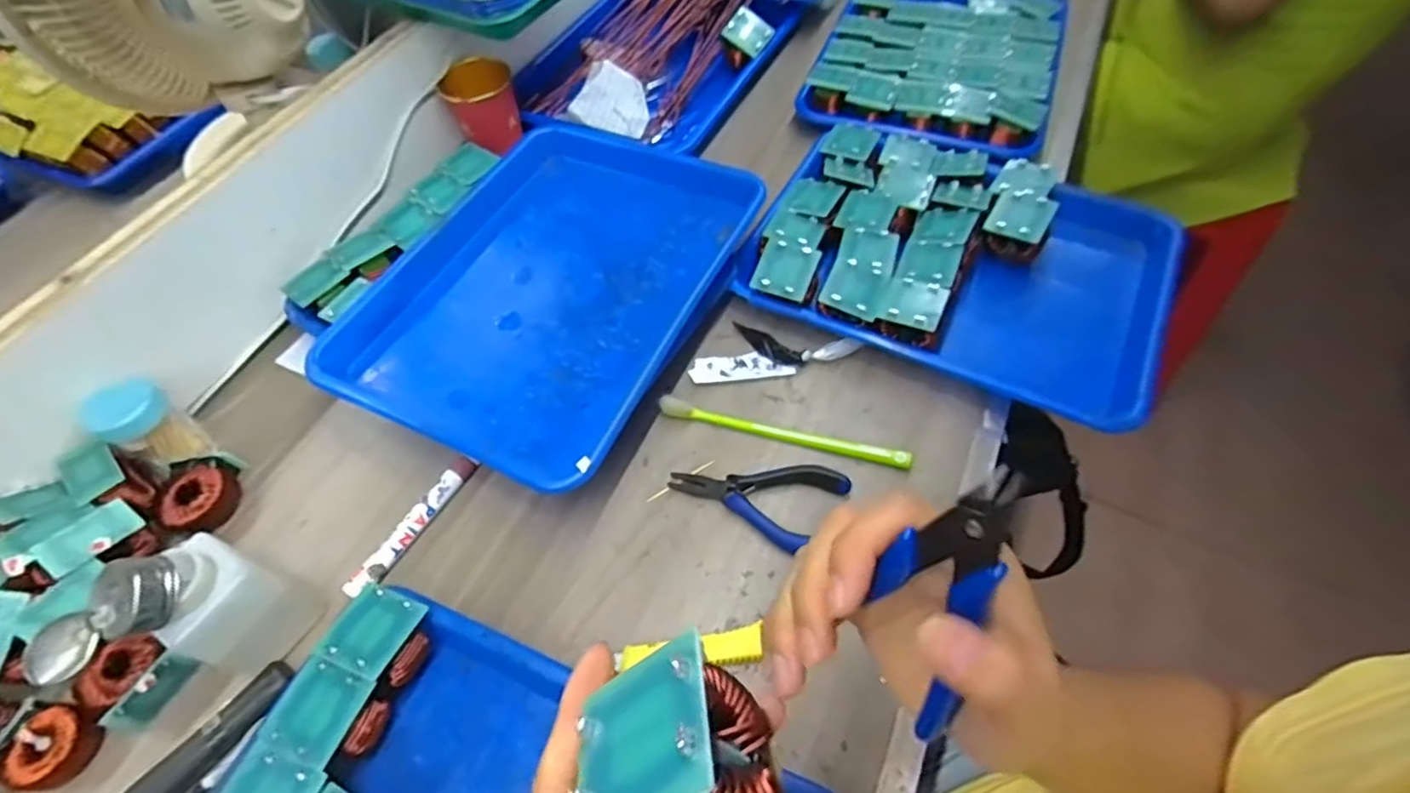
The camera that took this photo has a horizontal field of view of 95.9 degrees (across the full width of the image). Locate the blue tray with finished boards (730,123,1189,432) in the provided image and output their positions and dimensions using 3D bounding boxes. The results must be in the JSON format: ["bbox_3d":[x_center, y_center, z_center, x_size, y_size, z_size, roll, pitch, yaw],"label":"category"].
[{"bbox_3d":[0.216,-0.119,0.538,0.321,0.058,0.259,24,61,18],"label":"blue tray with finished boards"}]

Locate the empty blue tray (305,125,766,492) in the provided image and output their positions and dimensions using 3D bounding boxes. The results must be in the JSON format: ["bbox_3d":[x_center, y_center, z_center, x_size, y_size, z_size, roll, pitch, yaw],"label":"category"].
[{"bbox_3d":[-0.121,-0.099,0.528,0.247,0.046,0.341,20,60,16],"label":"empty blue tray"}]

